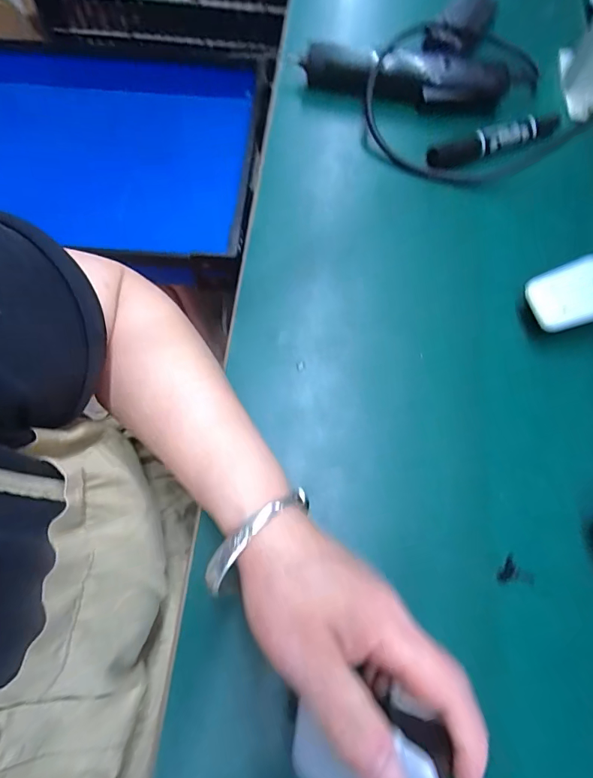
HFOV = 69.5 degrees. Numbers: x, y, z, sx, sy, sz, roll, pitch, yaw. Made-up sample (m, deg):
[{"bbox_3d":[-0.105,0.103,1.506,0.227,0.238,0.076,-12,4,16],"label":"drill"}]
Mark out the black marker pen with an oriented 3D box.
[{"bbox_3d":[0.192,-0.238,0.410,0.143,0.019,0.021,-22,71,-9],"label":"black marker pen"}]

